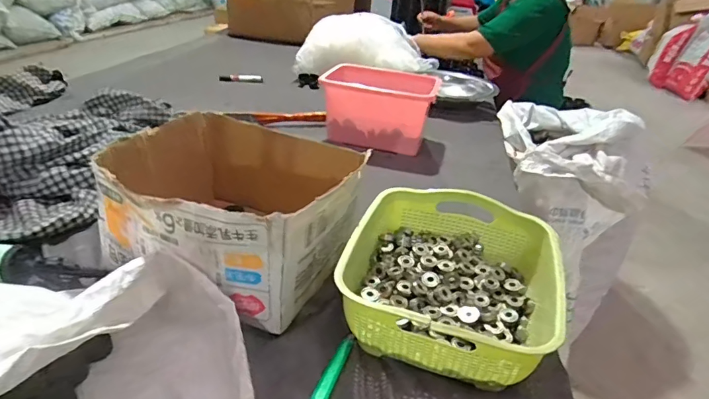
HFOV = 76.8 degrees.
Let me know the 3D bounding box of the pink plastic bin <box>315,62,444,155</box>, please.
[{"bbox_3d":[0.060,-0.215,1.089,0.256,0.155,0.181,6,30,1],"label":"pink plastic bin"}]

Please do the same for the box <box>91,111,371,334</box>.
[{"bbox_3d":[-0.158,0.007,0.601,0.293,0.149,0.264,12,31,12],"label":"box"}]

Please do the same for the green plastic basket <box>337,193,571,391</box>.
[{"bbox_3d":[0.118,0.093,0.543,0.234,0.089,0.252,13,31,13],"label":"green plastic basket"}]

